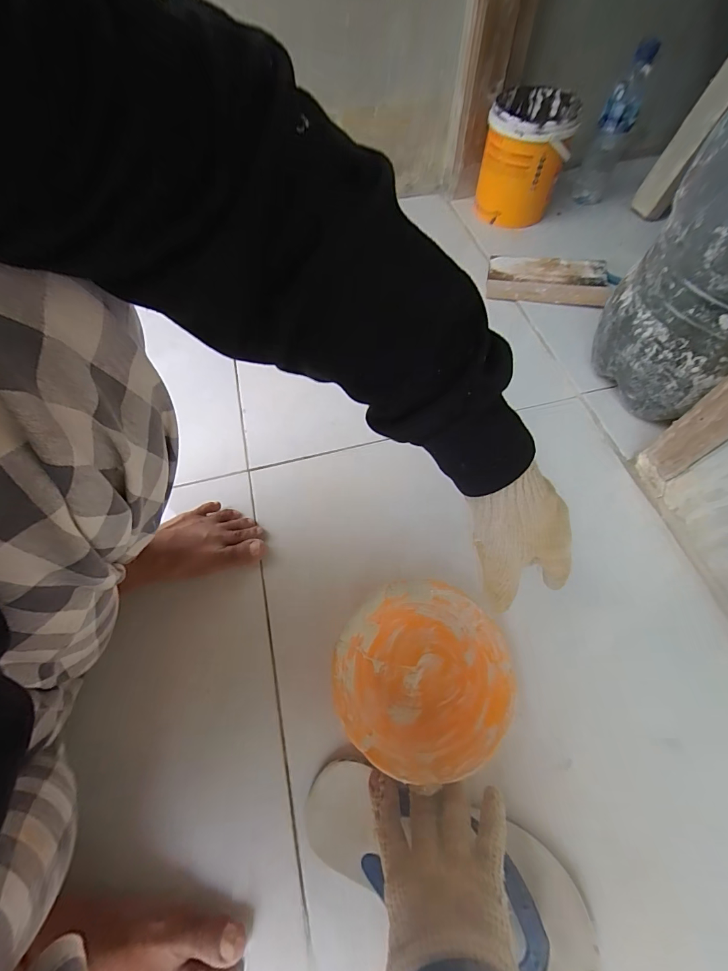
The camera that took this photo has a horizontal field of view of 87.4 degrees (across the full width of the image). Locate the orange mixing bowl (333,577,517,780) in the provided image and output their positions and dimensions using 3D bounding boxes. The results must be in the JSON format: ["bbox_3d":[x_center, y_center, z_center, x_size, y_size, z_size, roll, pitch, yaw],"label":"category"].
[{"bbox_3d":[0.055,0.186,0.380,0.161,0.055,0.160,-2,64,3],"label":"orange mixing bowl"}]

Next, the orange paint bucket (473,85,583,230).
[{"bbox_3d":[0.293,-0.606,0.712,0.139,0.165,0.146,7,62,6],"label":"orange paint bucket"}]

